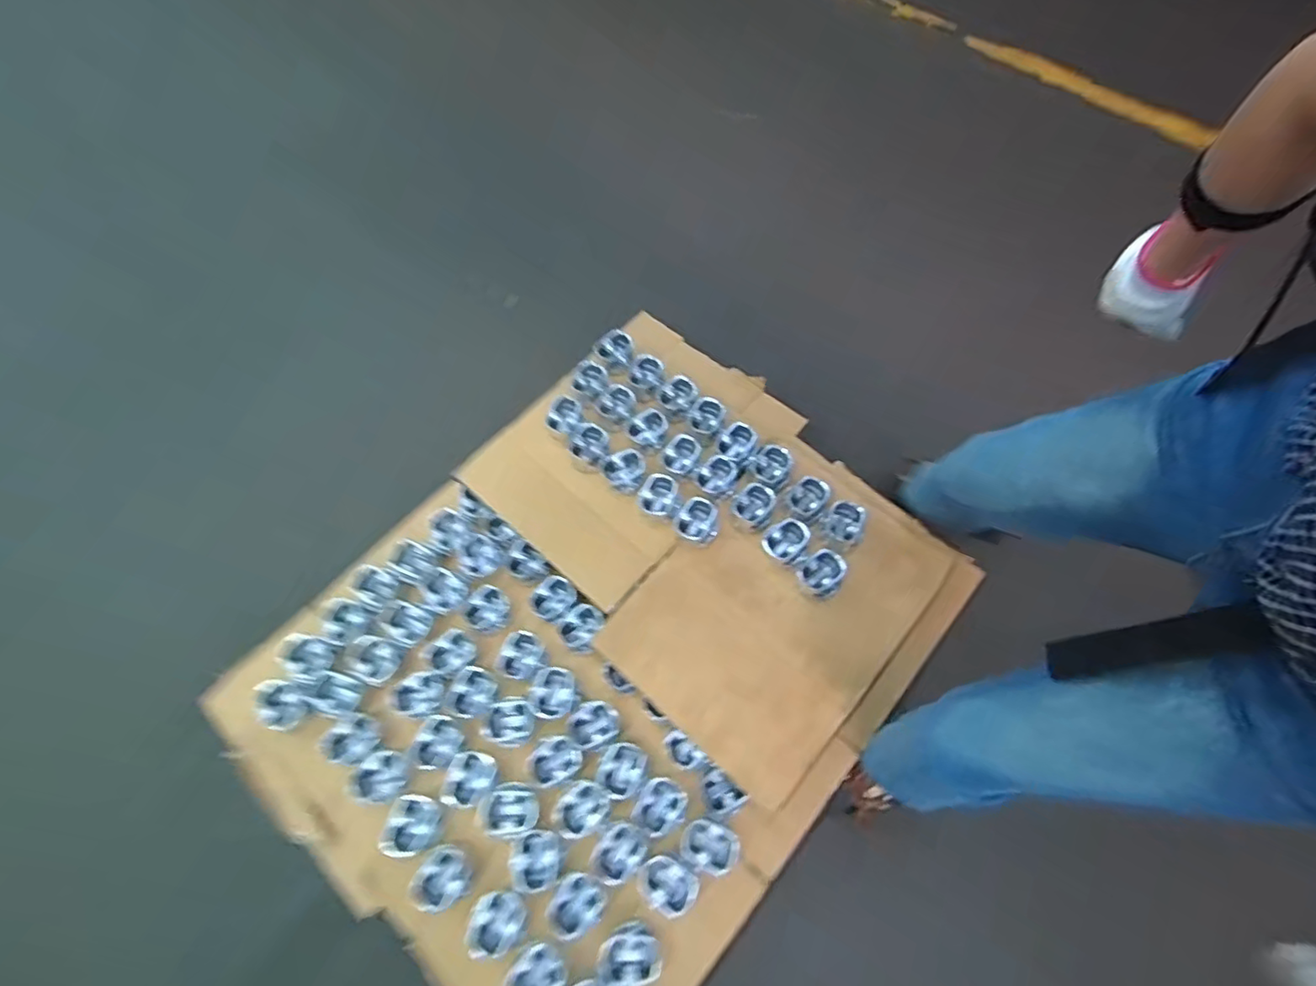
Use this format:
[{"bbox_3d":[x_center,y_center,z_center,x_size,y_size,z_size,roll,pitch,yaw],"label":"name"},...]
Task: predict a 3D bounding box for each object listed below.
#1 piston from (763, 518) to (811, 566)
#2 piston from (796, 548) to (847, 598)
[{"bbox_3d":[0.219,0.084,0.991,0.067,0.052,0.072,0,65,1],"label":"piston"},{"bbox_3d":[0.276,0.134,0.960,0.070,0.059,0.076,0,65,1],"label":"piston"}]

